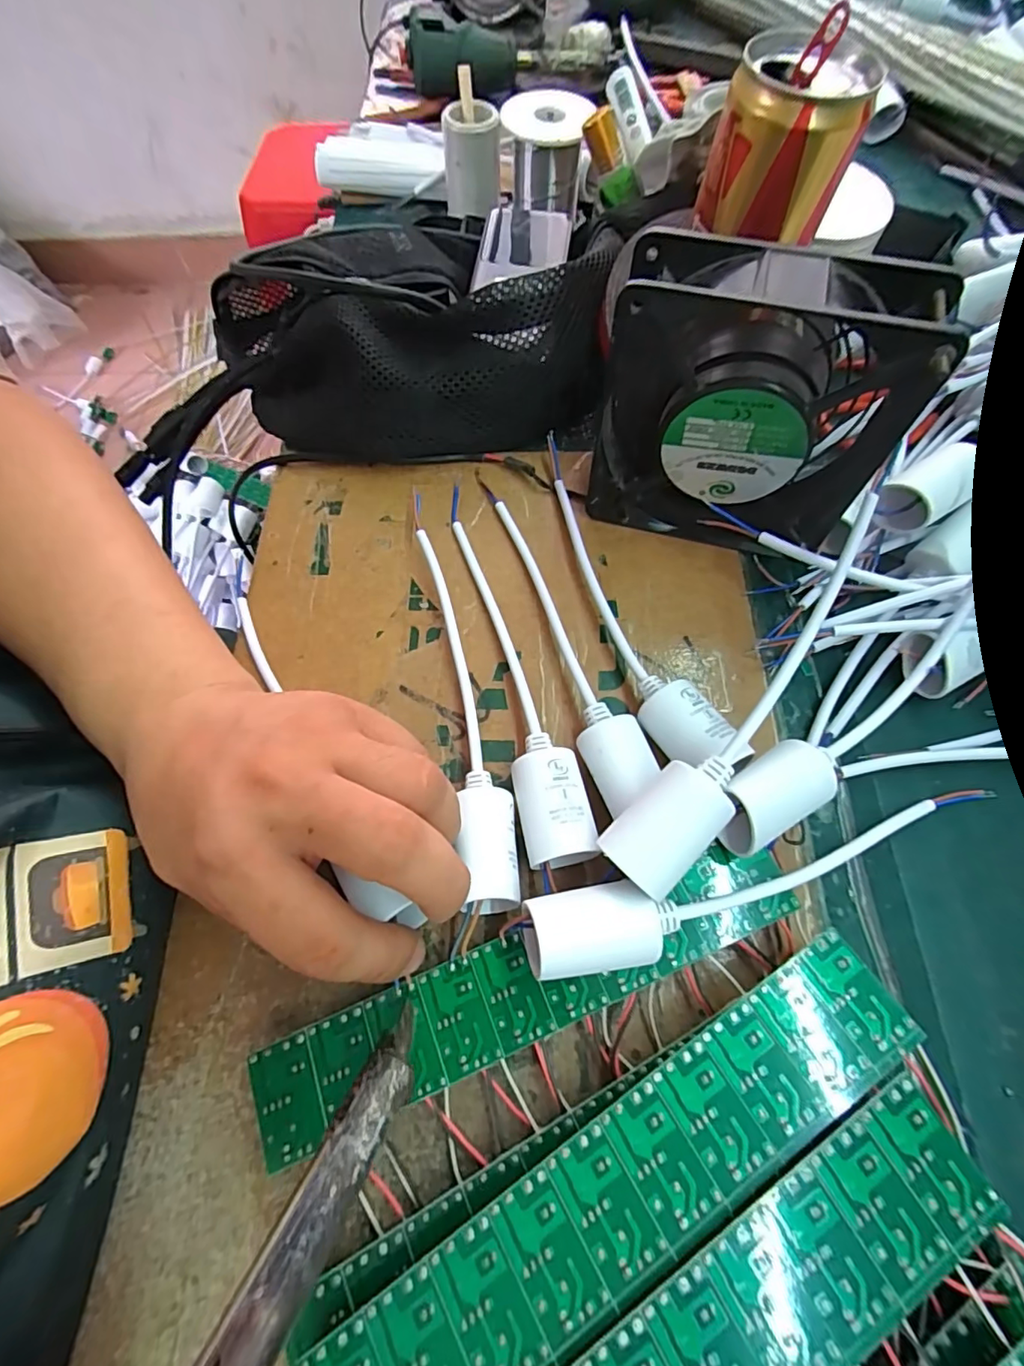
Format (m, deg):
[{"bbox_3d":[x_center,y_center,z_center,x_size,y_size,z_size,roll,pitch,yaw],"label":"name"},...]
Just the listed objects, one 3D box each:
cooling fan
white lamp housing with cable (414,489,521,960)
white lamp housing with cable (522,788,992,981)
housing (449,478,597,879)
[{"bbox_3d":[0.102,-0.120,0.248,0.122,0.120,0.047,17,67,8],"label":"cooling fan"},{"bbox_3d":[-0.027,0.001,0.247,0.029,0.032,0.214,-11,57,-5],"label":"white lamp housing with cable"},{"bbox_3d":[0.104,0.073,0.204,0.202,0.042,0.027,-12,66,-5],"label":"white lamp housing with cable"},{"bbox_3d":[-0.001,-0.017,0.252,0.027,0.029,0.201,-12,66,-5],"label":"housing"}]

